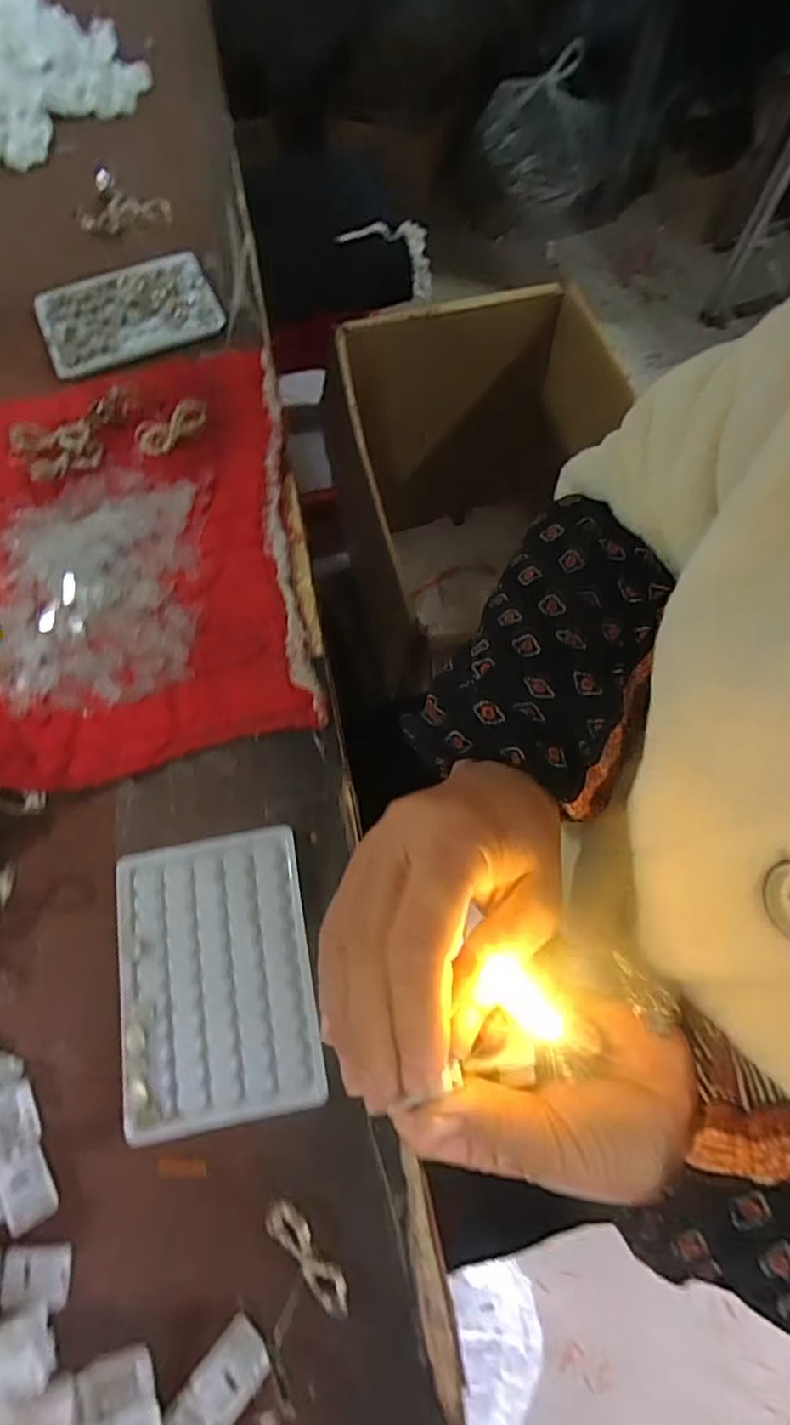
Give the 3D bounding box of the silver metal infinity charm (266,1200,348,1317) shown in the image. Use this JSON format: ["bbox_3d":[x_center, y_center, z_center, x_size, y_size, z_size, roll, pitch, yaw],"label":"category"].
[{"bbox_3d":[-0.037,0.233,0.268,0.014,0.008,0.048,-41,73,-15],"label":"silver metal infinity charm"}]

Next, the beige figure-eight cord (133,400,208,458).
[{"bbox_3d":[-0.155,-0.197,0.432,0.051,0.018,0.017,-33,72,-12],"label":"beige figure-eight cord"}]

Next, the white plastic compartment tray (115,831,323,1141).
[{"bbox_3d":[-0.090,0.129,0.312,0.092,0.009,0.130,-10,68,-6],"label":"white plastic compartment tray"}]

